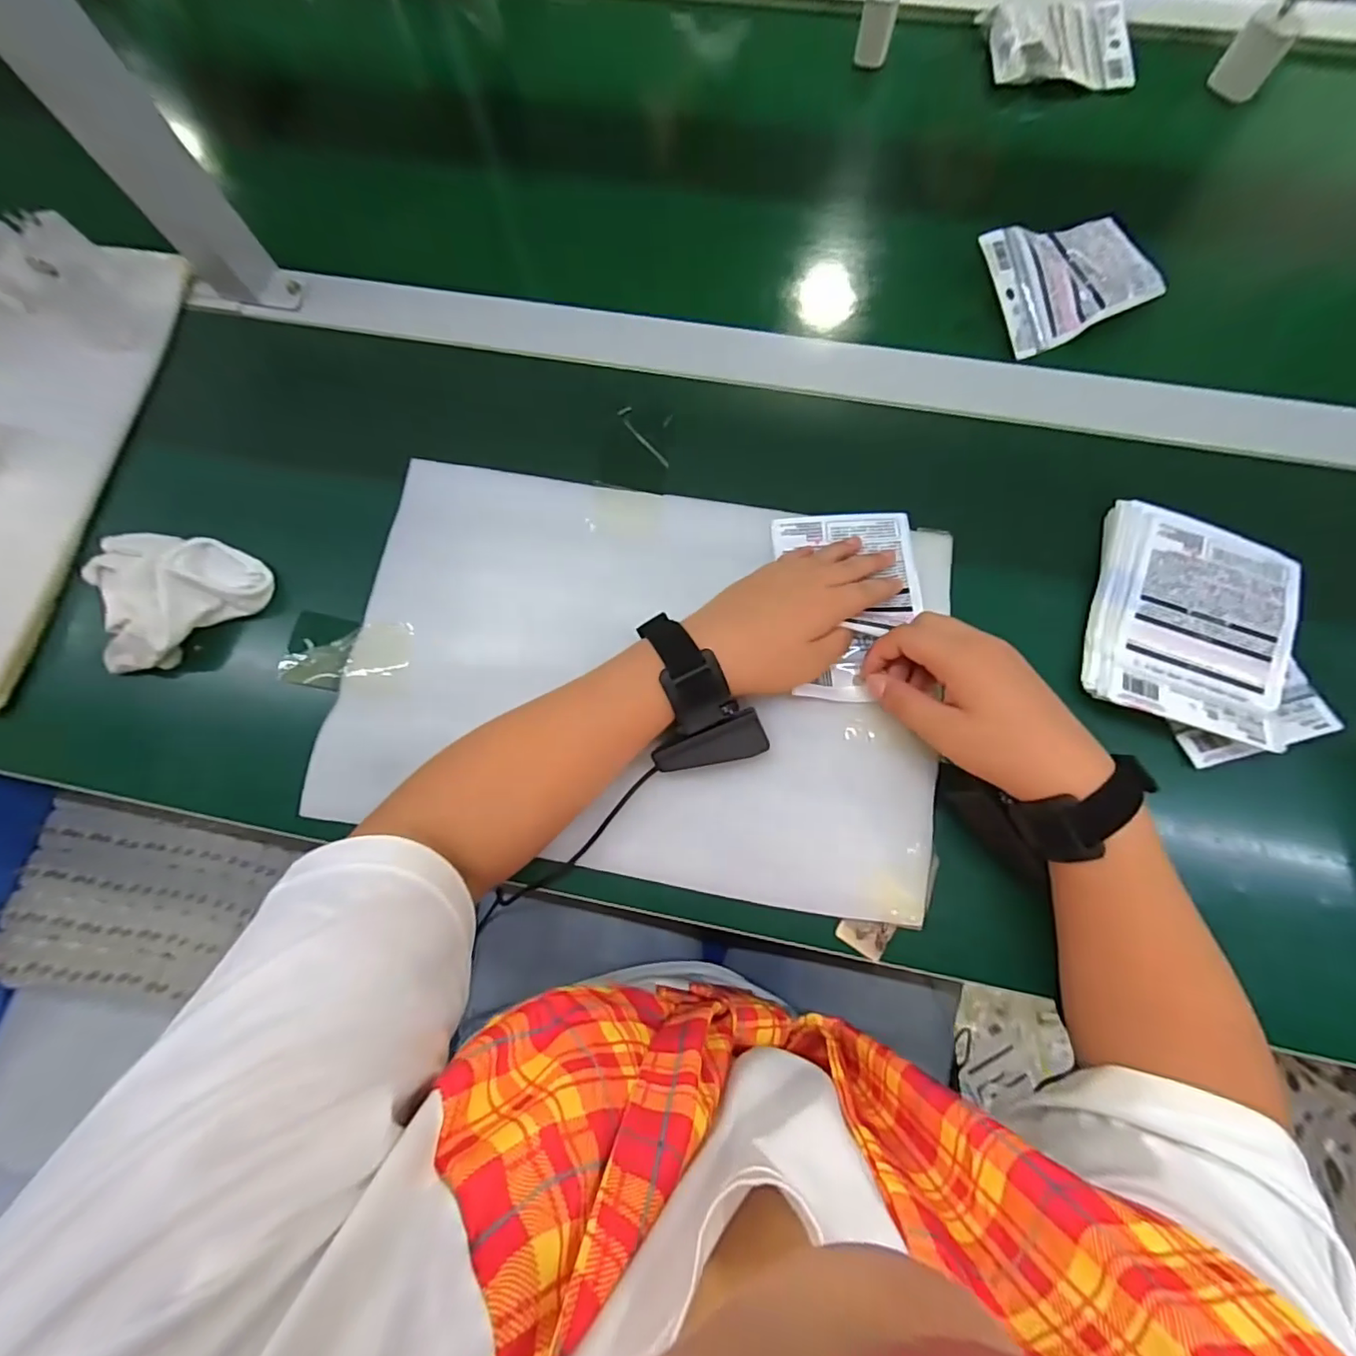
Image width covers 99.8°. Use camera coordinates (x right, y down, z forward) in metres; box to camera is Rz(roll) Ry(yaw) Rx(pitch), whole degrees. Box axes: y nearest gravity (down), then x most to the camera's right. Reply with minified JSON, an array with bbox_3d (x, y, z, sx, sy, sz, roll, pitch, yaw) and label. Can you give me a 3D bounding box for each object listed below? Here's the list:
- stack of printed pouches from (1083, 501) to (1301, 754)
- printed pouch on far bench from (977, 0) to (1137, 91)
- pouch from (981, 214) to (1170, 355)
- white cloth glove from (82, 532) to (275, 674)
[{"bbox_3d":[0.343,-0.038,0.381,0.114,0.021,0.146,19,78,7],"label":"stack of printed pouches"},{"bbox_3d":[0.357,-0.596,0.530,0.133,0.023,0.093,1,76,3],"label":"printed pouch on far bench"},{"bbox_3d":[0.312,-0.326,0.459,0.117,0.016,0.096,-23,94,5],"label":"pouch"},{"bbox_3d":[-0.377,-0.055,0.418,0.135,0.048,0.105,8,76,5],"label":"white cloth glove"}]

